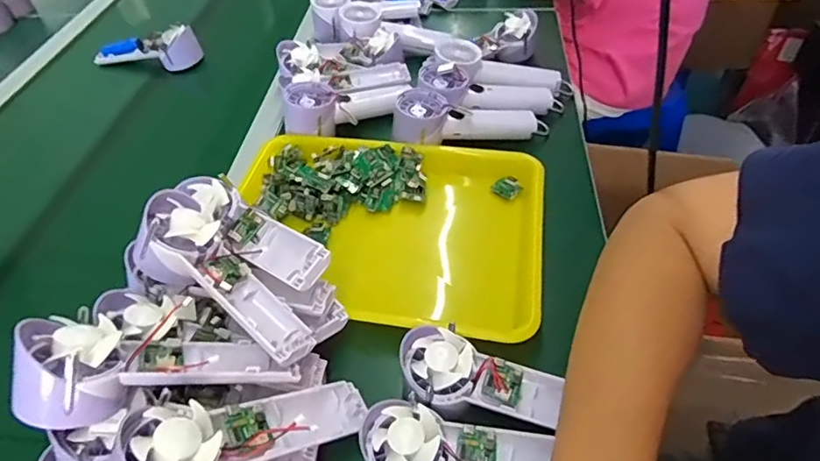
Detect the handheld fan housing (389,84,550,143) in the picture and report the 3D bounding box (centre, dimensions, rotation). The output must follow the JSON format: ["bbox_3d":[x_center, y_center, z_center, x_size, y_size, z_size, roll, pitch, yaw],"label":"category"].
[{"bbox_3d":[0.078,-0.136,0.652,0.198,0.043,0.066,4,47,-10],"label":"handheld fan housing"}]

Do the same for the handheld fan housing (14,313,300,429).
[{"bbox_3d":[-0.168,0.093,0.362,0.172,0.039,0.070,9,39,-34],"label":"handheld fan housing"}]

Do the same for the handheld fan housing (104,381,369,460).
[{"bbox_3d":[-0.106,0.140,0.353,0.172,0.056,0.060,0,36,-44],"label":"handheld fan housing"}]

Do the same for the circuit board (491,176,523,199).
[{"bbox_3d":[0.111,-0.049,0.596,0.027,0.004,0.027,43,89,21],"label":"circuit board"}]

